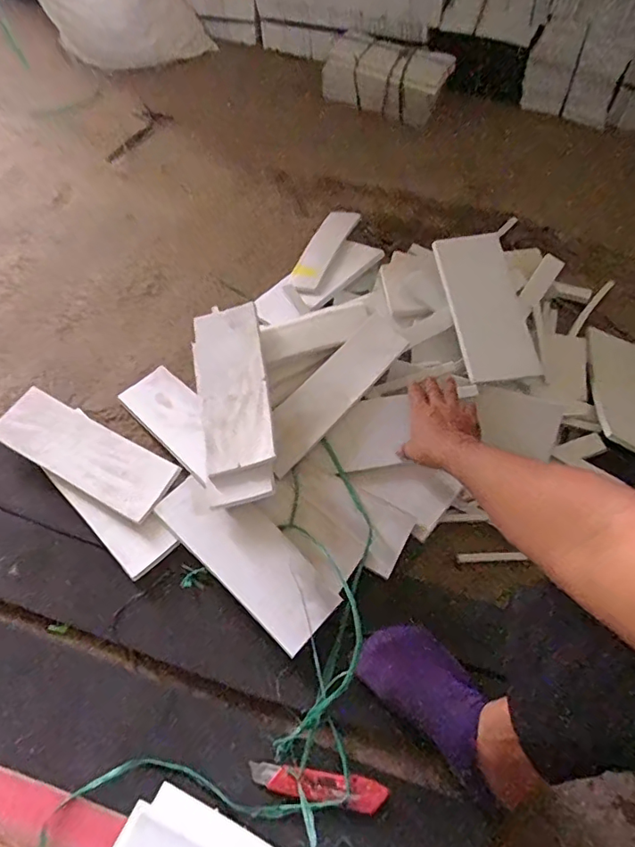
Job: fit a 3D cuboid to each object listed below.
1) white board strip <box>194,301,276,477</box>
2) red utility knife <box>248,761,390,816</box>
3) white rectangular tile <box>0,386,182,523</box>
[{"bbox_3d":[-0.133,-0.061,0.810,0.110,0.019,0.285,-14,61,7],"label":"white board strip"},{"bbox_3d":[0.001,0.421,0.609,0.159,0.008,0.033,11,60,3],"label":"red utility knife"},{"bbox_3d":[-0.351,0.044,0.790,0.278,0.012,0.100,28,67,6],"label":"white rectangular tile"}]

